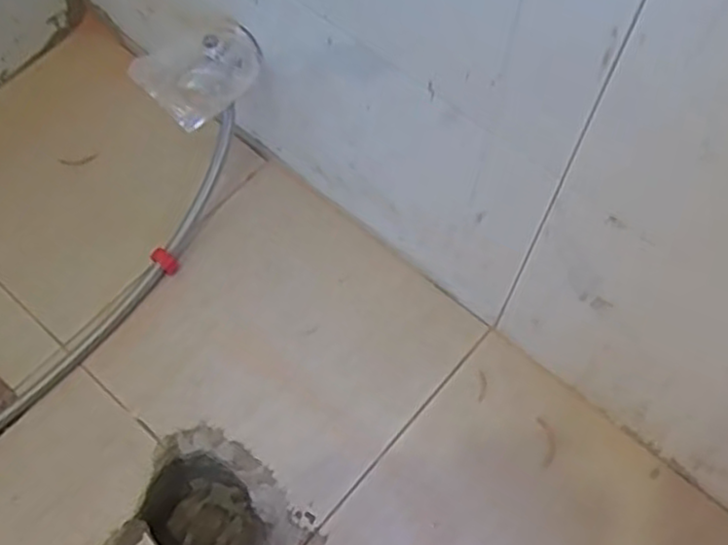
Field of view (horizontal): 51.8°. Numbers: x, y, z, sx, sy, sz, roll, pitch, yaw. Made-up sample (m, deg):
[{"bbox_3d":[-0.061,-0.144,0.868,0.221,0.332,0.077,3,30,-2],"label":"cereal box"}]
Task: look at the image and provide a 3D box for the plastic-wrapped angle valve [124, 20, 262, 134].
[{"bbox_3d":[-0.141,-0.168,0.627,0.067,0.063,0.092,29,69,15],"label":"plastic-wrapped angle valve"}]

